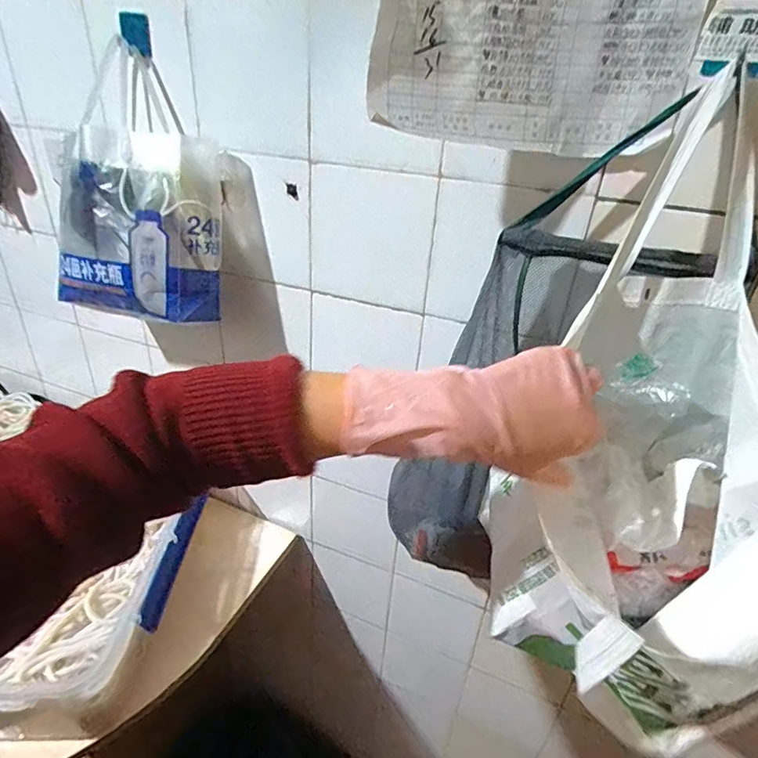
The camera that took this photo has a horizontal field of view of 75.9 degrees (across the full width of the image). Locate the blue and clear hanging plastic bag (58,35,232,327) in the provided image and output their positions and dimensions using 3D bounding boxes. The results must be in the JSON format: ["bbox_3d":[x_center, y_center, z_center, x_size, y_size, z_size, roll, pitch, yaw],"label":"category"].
[{"bbox_3d":[-0.282,-0.223,0.585,0.208,0.264,0.142,19,33,24],"label":"blue and clear hanging plastic bag"}]

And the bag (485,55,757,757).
[{"bbox_3d":[0.239,0.030,0.402,0.212,0.490,0.175,13,-3,15],"label":"bag"}]

